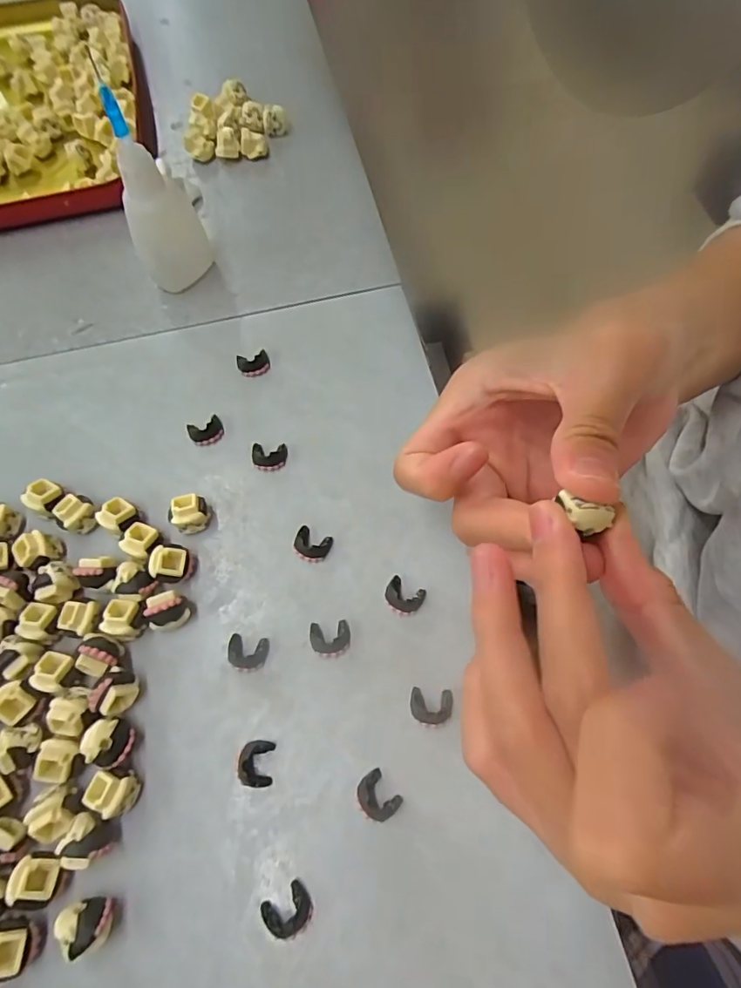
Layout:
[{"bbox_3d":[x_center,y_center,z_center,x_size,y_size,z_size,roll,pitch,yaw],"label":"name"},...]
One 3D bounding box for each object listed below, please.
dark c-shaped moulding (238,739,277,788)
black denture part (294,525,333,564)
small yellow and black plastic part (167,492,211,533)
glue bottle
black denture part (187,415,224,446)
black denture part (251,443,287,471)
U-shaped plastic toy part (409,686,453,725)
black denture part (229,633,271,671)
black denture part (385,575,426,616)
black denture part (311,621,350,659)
[{"bbox_3d":[-0.043,0.101,0.189,0.012,0.008,0.016,4,69,1],"label":"dark c-shaped moulding"},{"bbox_3d":[-0.026,0.022,0.221,0.016,0.007,0.014,23,70,8],"label":"black denture part"},{"bbox_3d":[-0.080,0.008,0.223,0.015,0.014,0.015,-4,69,-2],"label":"small yellow and black plastic part"},{"bbox_3d":[-0.103,-0.140,0.239,0.024,0.092,0.030,6,69,2],"label":"glue bottle"},{"bbox_3d":[-0.079,-0.031,0.242,0.016,0.007,0.013,-22,70,-9],"label":"black denture part"},{"bbox_3d":[-0.047,-0.019,0.237,0.016,0.007,0.014,-5,69,-2],"label":"black denture part"},{"bbox_3d":[0.024,0.083,0.197,0.016,0.005,0.013,5,69,1],"label":"U-shaped plastic toy part"},{"bbox_3d":[-0.050,0.064,0.205,0.017,0.007,0.014,6,69,2],"label":"black denture part"},{"bbox_3d":[0.014,0.043,0.211,0.016,0.008,0.014,28,71,10],"label":"black denture part"},{"bbox_3d":[-0.016,0.059,0.206,0.016,0.007,0.014,-6,69,-3],"label":"black denture part"}]

